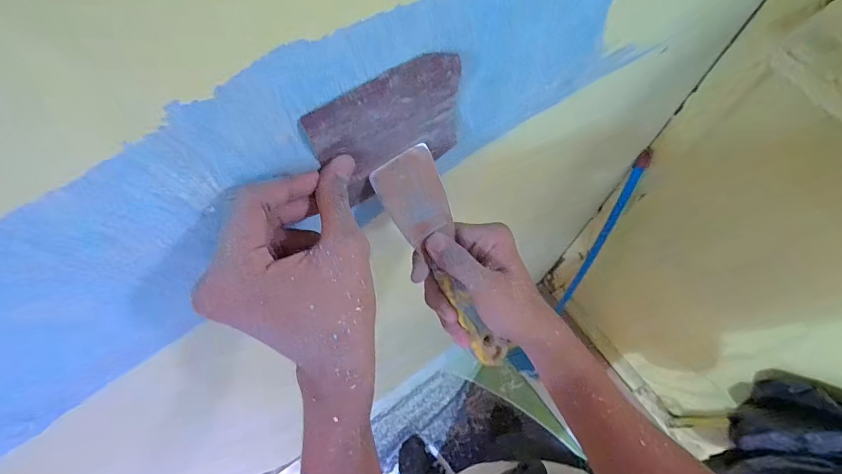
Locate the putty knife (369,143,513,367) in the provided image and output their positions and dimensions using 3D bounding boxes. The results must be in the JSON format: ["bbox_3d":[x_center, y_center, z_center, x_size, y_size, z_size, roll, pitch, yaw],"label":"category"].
[{"bbox_3d":[0.020,0.026,0.306,0.045,0.011,0.188,-27,107,-9],"label":"putty knife"}]

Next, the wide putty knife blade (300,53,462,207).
[{"bbox_3d":[-0.017,-0.066,0.248,0.097,0.087,0.008,-35,69,-12],"label":"wide putty knife blade"}]

